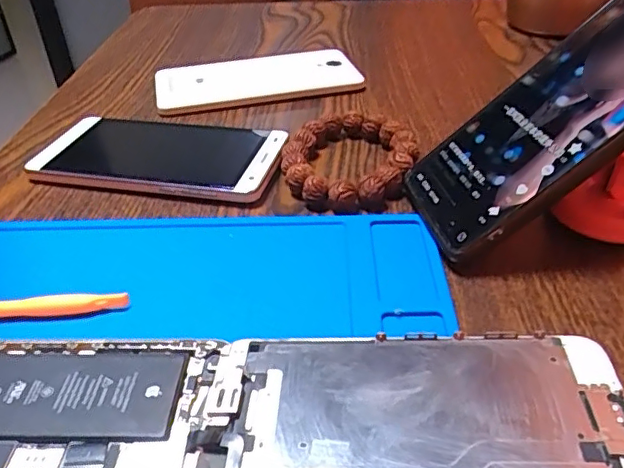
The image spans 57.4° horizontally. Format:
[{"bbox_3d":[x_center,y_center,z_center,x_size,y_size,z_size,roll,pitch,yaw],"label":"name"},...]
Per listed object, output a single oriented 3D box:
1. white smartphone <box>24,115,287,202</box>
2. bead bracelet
[{"bbox_3d":[-0.100,-0.049,0.342,0.160,0.014,0.071,8,38,15],"label":"white smartphone"},{"bbox_3d":[0.020,-0.044,0.325,0.074,0.015,0.083,16,40,24],"label":"bead bracelet"}]

